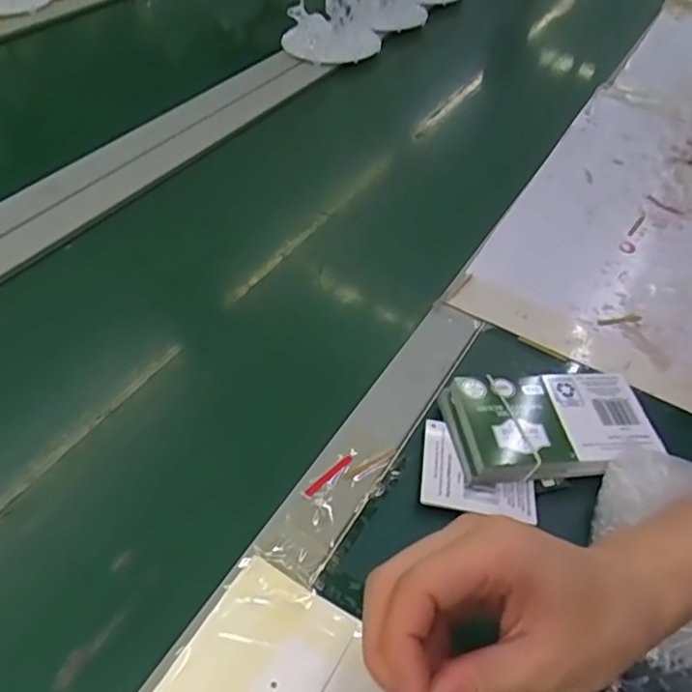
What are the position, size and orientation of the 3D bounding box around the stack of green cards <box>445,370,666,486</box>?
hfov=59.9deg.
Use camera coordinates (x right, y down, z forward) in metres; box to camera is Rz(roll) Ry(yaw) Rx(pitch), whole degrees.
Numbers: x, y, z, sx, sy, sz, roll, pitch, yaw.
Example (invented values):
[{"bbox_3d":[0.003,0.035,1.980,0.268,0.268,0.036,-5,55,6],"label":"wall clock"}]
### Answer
[{"bbox_3d":[0.135,0.052,0.399,0.133,0.023,0.072,-5,49,-9],"label":"stack of green cards"}]

